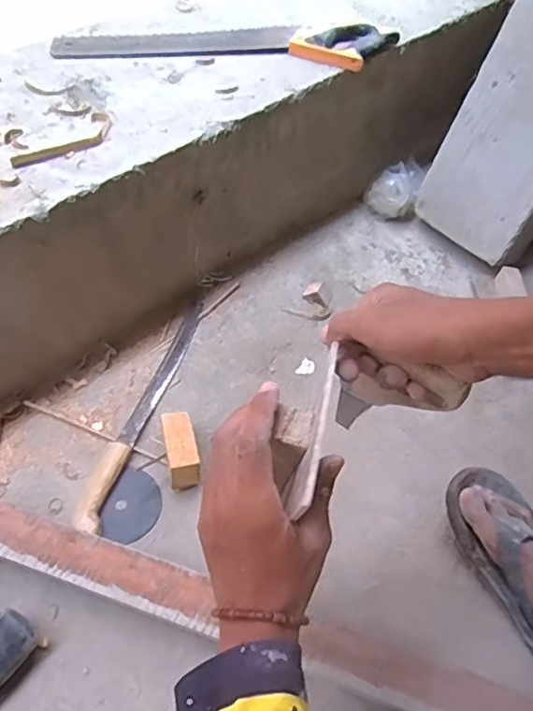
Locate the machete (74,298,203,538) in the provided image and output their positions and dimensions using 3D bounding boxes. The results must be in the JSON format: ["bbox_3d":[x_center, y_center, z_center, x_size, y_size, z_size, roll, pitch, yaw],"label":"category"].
[{"bbox_3d":[-0.175,0.067,0.819,0.043,0.027,0.394,14,56,7],"label":"machete"}]

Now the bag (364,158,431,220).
[{"bbox_3d":[0.242,-0.312,1.074,0.098,0.097,0.073,25,58,14],"label":"bag"}]

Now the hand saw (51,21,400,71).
[{"bbox_3d":[-0.060,-0.496,0.881,0.515,0.019,0.130,4,55,1],"label":"hand saw"}]

